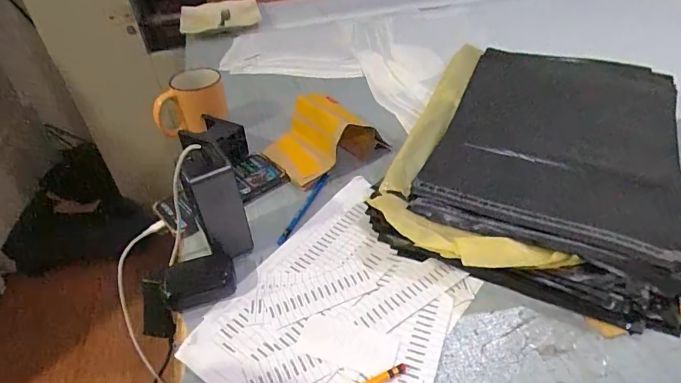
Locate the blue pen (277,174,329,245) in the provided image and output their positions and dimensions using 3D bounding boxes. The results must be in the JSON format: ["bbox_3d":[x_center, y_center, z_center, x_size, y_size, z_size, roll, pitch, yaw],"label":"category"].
[{"bbox_3d":[-0.048,0.018,0.565,0.010,0.006,0.142,13,43,19],"label":"blue pen"}]

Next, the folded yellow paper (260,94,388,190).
[{"bbox_3d":[-0.028,-0.087,0.633,0.153,0.066,0.130,-30,46,-26],"label":"folded yellow paper"}]

